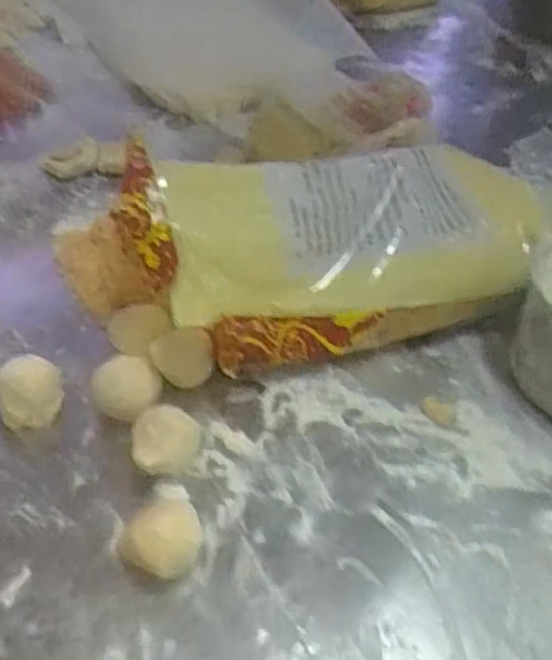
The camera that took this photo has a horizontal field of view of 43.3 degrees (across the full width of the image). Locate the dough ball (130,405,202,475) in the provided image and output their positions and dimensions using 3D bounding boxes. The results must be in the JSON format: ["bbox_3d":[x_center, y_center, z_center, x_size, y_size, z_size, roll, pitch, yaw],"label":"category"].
[{"bbox_3d":[-0.074,0.076,0.461,0.044,0.036,0.044,2,43,-5],"label":"dough ball"}]

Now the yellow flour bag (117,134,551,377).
[{"bbox_3d":[0.044,-0.061,0.548,0.318,0.136,0.143,-8,45,-15],"label":"yellow flour bag"}]

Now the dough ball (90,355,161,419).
[{"bbox_3d":[-0.106,0.041,0.495,0.048,0.039,0.043,-6,44,-13],"label":"dough ball"}]

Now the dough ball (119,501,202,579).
[{"bbox_3d":[-0.064,0.125,0.410,0.039,0.038,0.041,3,43,-3],"label":"dough ball"}]

